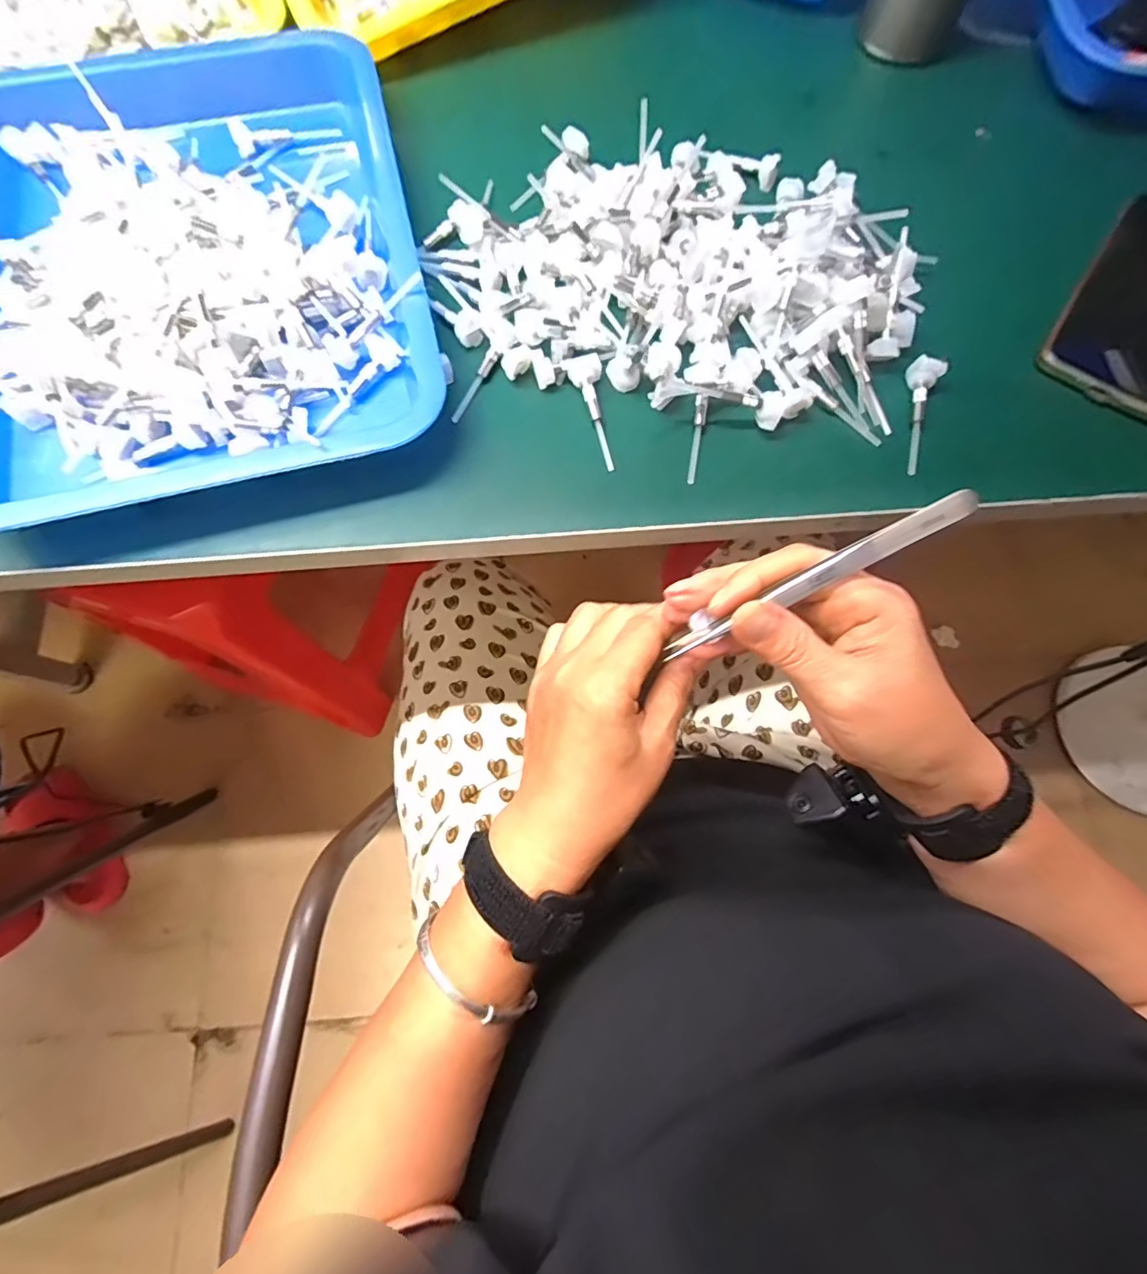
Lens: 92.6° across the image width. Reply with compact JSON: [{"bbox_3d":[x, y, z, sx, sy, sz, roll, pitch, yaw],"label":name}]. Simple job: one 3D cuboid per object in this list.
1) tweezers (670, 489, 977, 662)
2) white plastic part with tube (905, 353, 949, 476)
[{"bbox_3d":[0.102,-0.025,0.226,0.127,0.007,0.010,-29,78,13],"label":"tweezers"},{"bbox_3d":[0.193,-0.125,0.305,0.015,0.018,0.065,15,75,3],"label":"white plastic part with tube"}]

